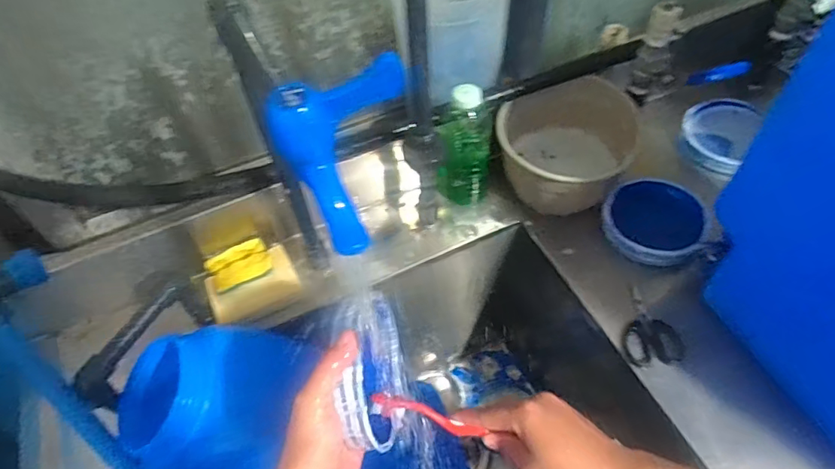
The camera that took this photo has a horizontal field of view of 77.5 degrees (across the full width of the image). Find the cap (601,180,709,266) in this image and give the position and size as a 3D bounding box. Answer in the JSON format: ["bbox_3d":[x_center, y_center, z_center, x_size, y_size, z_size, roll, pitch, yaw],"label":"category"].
[{"bbox_3d":[0.292,-0.016,0.640,0.111,0.037,0.116,-2,52,3],"label":"cap"}]

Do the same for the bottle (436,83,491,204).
[{"bbox_3d":[0.058,-0.101,0.650,0.063,0.189,0.037,4,53,8],"label":"bottle"}]

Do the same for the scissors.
[{"bbox_3d":[0.252,0.101,0.579,0.059,0.005,0.090,-7,52,0],"label":"scissors"}]

